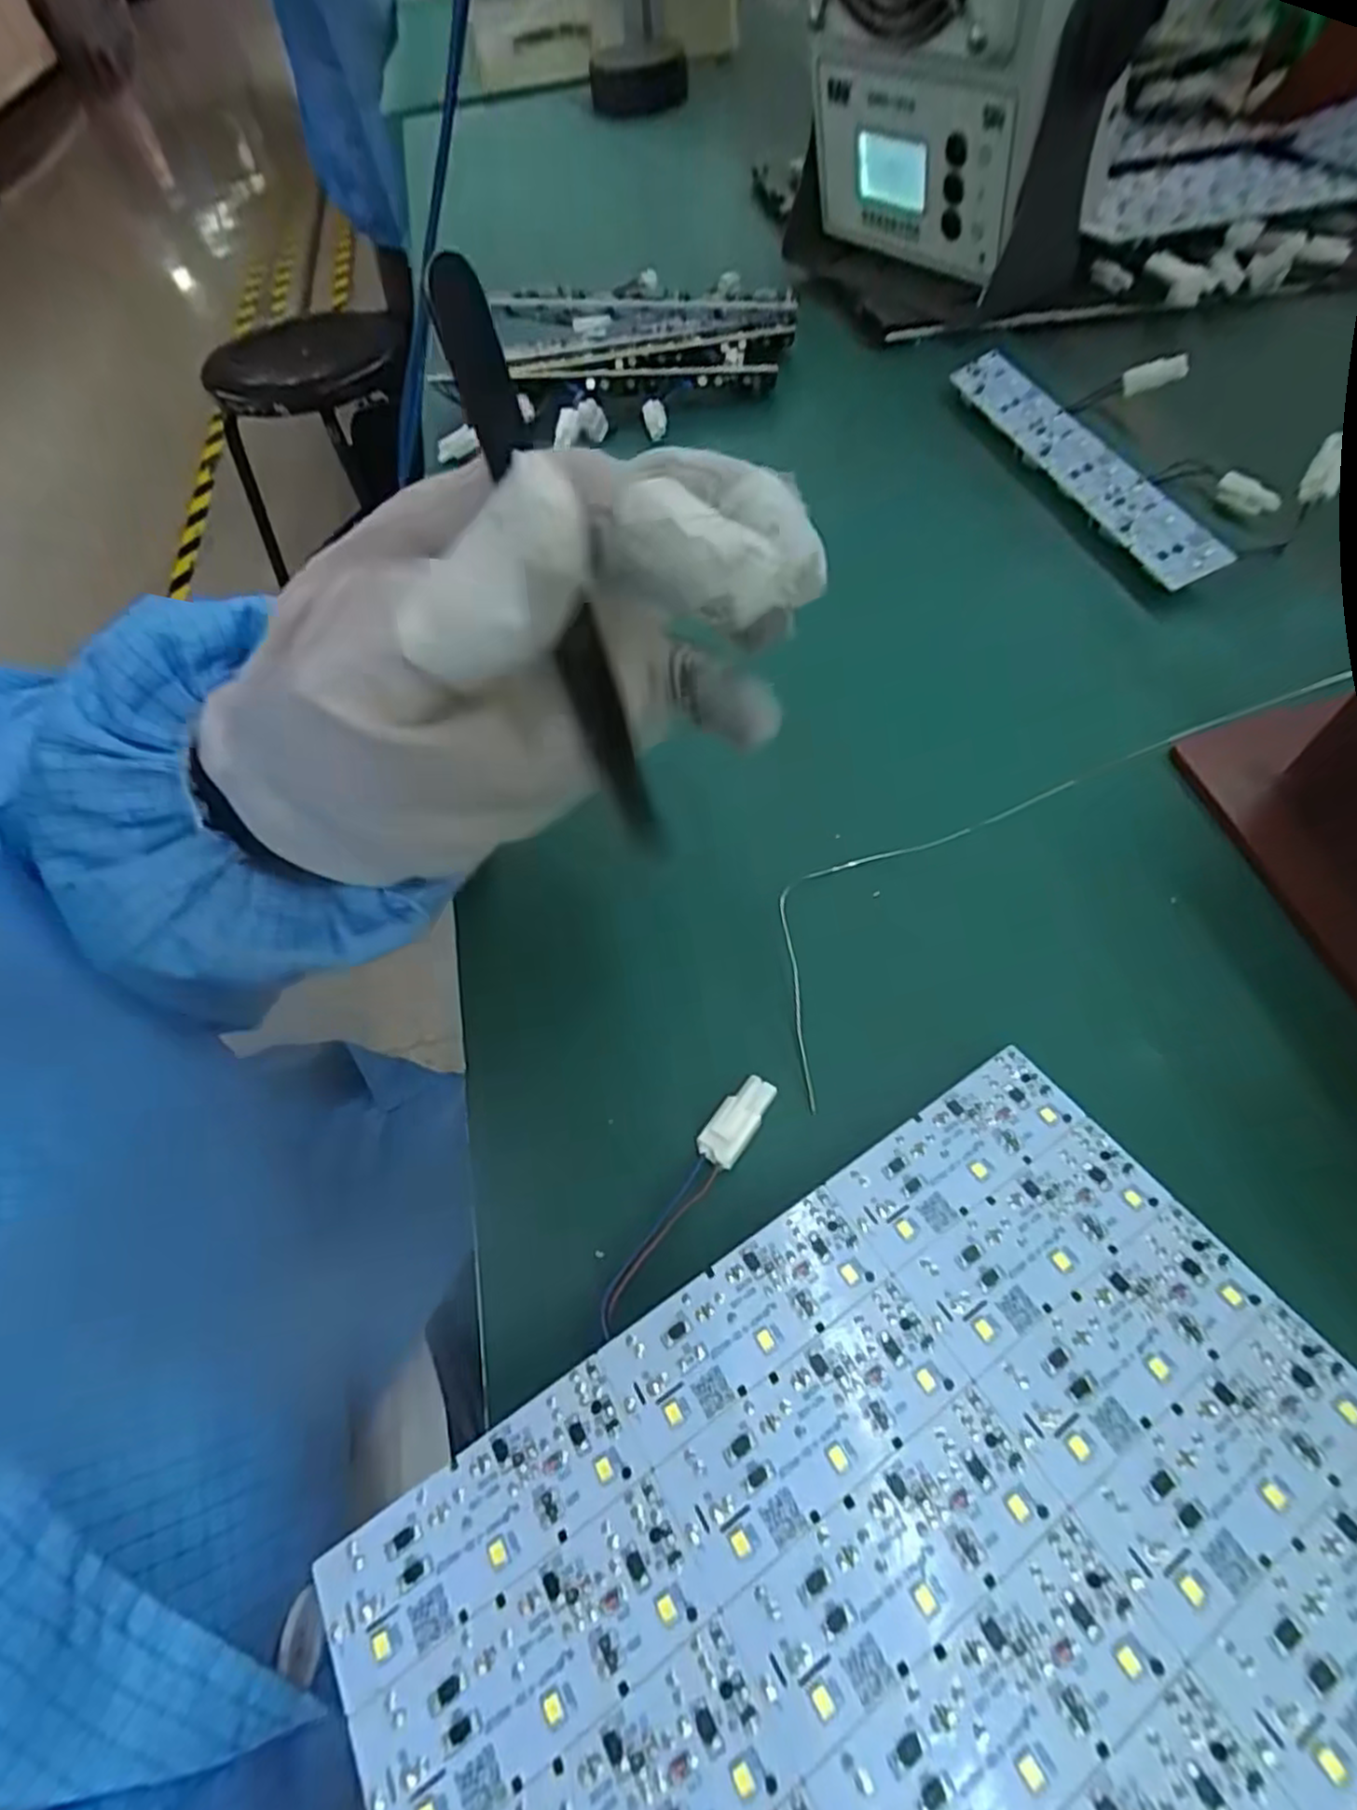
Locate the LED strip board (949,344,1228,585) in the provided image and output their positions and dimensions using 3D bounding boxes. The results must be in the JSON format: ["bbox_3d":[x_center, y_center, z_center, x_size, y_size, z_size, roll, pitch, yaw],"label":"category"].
[{"bbox_3d":[0.179,-0.203,0.317,0.024,0.009,0.183,-15,58,-6],"label":"LED strip board"}]

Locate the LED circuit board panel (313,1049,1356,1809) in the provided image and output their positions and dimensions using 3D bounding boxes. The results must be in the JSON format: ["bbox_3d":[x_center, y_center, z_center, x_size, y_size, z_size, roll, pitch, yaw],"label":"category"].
[{"bbox_3d":[0.041,0.123,0.132,0.189,0.004,0.117,-29,56,-15],"label":"LED circuit board panel"}]

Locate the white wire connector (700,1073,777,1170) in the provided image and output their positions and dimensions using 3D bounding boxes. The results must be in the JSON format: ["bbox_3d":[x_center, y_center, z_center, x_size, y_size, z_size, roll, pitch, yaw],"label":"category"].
[{"bbox_3d":[0.016,0.056,0.185,0.011,0.008,0.026,30,64,21],"label":"white wire connector"}]

